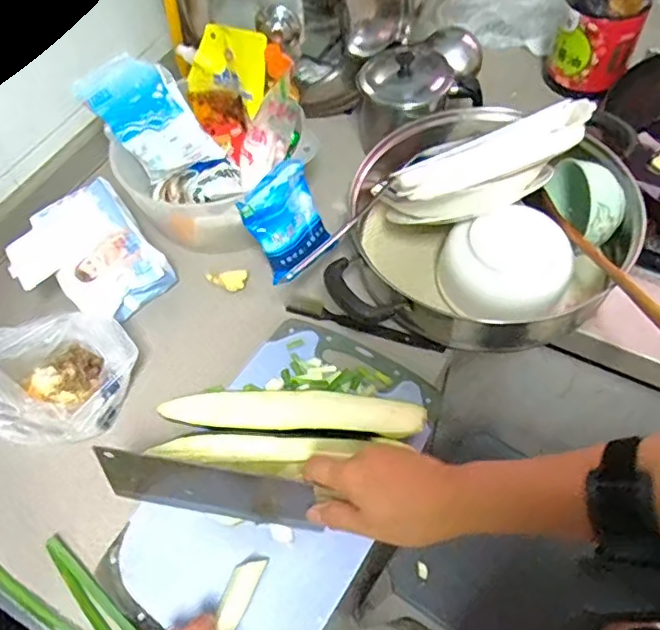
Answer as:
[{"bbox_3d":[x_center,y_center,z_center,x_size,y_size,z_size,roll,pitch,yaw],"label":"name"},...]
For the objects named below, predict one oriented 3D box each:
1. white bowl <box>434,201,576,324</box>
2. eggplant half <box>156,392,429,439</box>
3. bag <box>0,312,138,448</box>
[{"bbox_3d":[0.196,-0.060,0.651,0.132,0.060,0.130,-2,58,3],"label":"white bowl"},{"bbox_3d":[-0.041,0.104,0.599,0.270,0.027,0.047,2,58,6],"label":"eggplant half"},{"bbox_3d":[-0.298,0.068,0.614,0.167,0.074,0.120,-4,58,2],"label":"bag"}]

